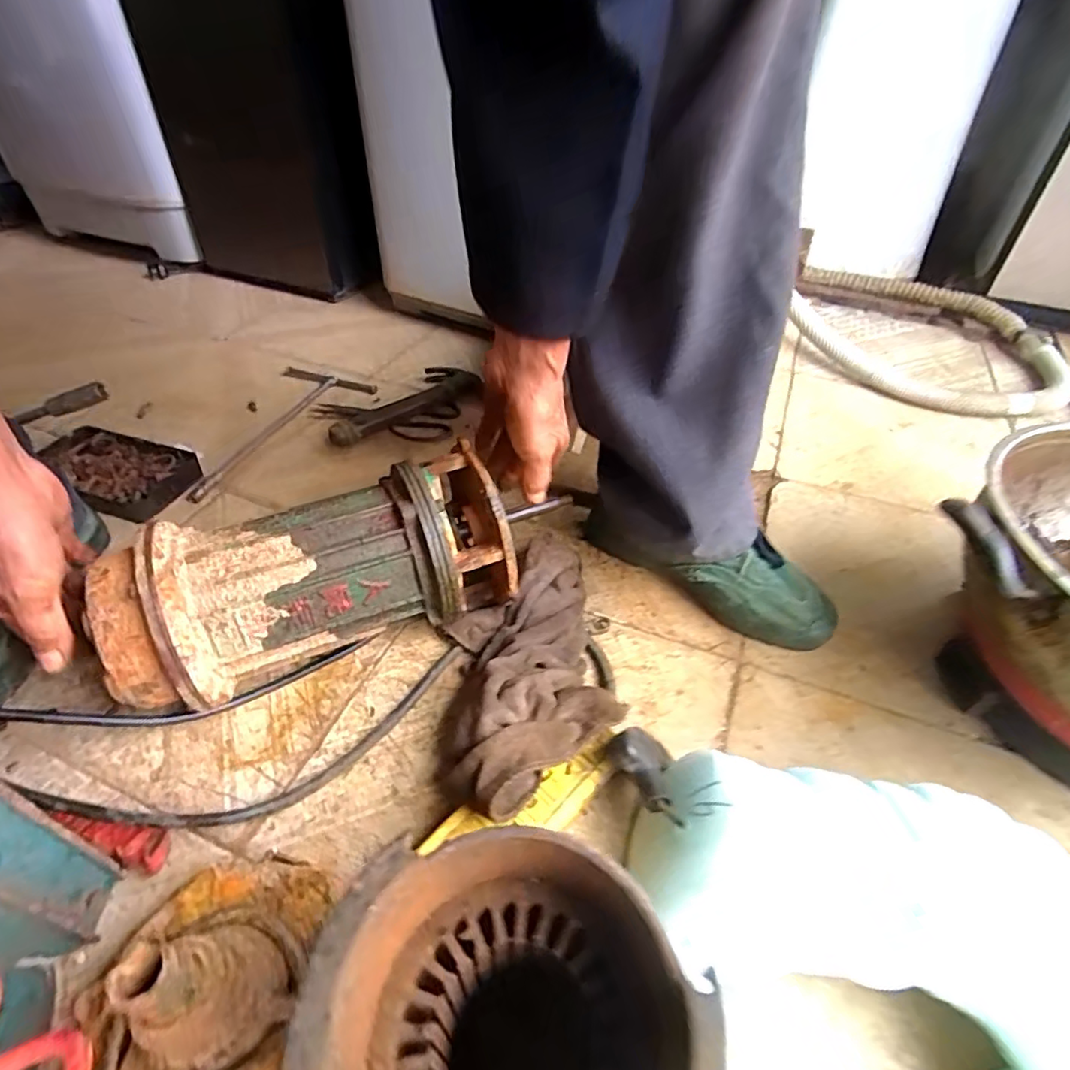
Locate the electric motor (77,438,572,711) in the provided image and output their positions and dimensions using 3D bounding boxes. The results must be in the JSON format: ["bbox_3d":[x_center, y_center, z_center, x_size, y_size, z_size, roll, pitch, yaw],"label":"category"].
[{"bbox_3d":[-0.172,0.029,0.476,0.303,0.118,0.128,-18,47,-22],"label":"electric motor"}]

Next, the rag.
[{"bbox_3d":[-0.007,0.105,0.496,0.144,0.064,0.251,-5,44,-6],"label":"rag"}]

